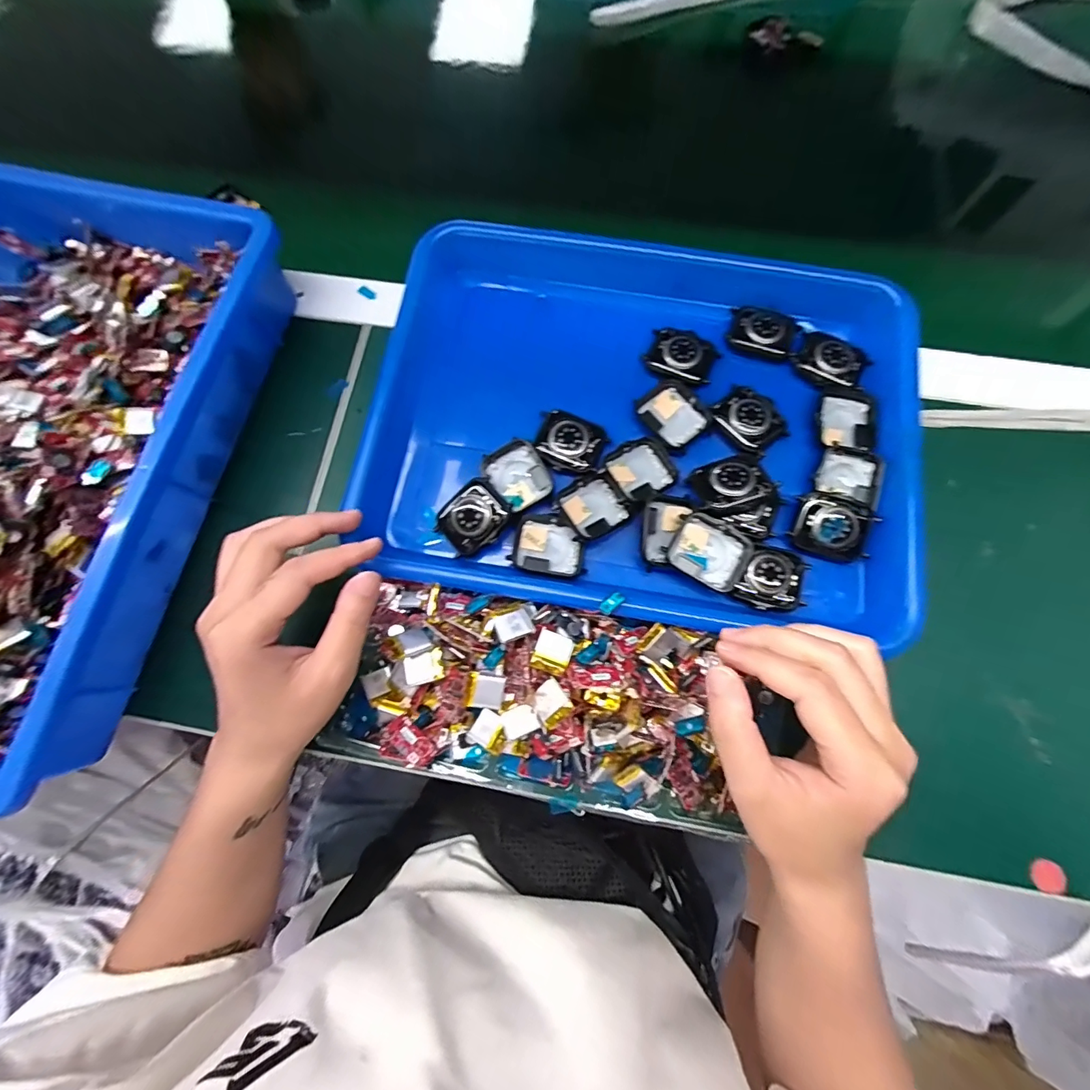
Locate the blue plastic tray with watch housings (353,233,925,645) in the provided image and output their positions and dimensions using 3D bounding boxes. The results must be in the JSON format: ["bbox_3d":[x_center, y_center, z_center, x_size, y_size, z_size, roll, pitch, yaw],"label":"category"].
[{"bbox_3d":[0.063,-0.091,0.300,0.319,0.040,0.272,9,75,3],"label":"blue plastic tray with watch housings"}]

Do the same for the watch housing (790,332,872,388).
[{"bbox_3d":[0.188,-0.120,0.305,0.044,0.007,0.036,29,77,8],"label":"watch housing"}]

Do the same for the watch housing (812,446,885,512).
[{"bbox_3d":[0.184,-0.043,0.283,0.038,0.016,0.038,12,75,4],"label":"watch housing"}]

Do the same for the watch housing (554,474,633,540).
[{"bbox_3d":[0.029,-0.023,0.281,0.040,0.011,0.035,-35,77,-8],"label":"watch housing"}]

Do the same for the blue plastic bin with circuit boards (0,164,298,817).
[{"bbox_3d":[-0.332,-0.064,0.282,0.255,0.067,0.352,14,75,5],"label":"blue plastic bin with circuit boards"}]

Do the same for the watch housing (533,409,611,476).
[{"bbox_3d":[0.017,-0.065,0.292,0.042,0.010,0.039,21,76,6],"label":"watch housing"}]

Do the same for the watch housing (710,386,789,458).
[{"bbox_3d":[0.128,-0.078,0.293,0.034,0.007,0.042,-42,78,-10],"label":"watch housing"}]

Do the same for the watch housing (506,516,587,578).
[{"bbox_3d":[0.003,0.001,0.280,0.042,0.010,0.033,10,75,4],"label":"watch housing"}]

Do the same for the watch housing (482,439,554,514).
[{"bbox_3d":[-0.016,-0.043,0.287,0.034,0.012,0.041,-36,77,-8],"label":"watch housing"}]

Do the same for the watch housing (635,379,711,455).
[{"bbox_3d":[0.081,-0.083,0.296,0.036,0.009,0.042,-43,78,-10],"label":"watch housing"}]

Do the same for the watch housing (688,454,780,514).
[{"bbox_3d":[0.111,-0.038,0.278,0.040,0.012,0.033,-20,75,-4],"label":"watch housing"}]

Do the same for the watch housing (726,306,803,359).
[{"bbox_3d":[0.147,-0.143,0.311,0.043,0.009,0.033,18,76,6],"label":"watch housing"}]

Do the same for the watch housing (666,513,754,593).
[{"bbox_3d":[0.096,0.004,0.268,0.043,0.009,0.034,30,77,8],"label":"watch housing"}]

